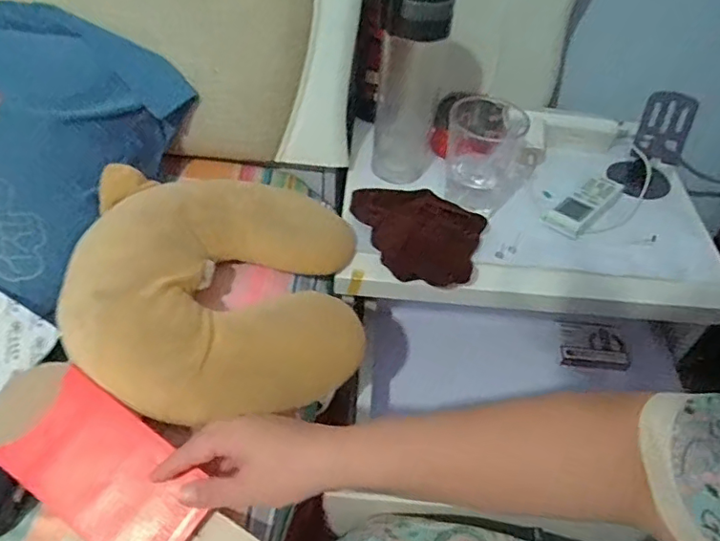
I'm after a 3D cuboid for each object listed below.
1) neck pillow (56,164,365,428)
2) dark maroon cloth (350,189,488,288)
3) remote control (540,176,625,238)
[{"bbox_3d":[-0.132,0.015,0.552,0.263,0.088,0.270,-2,48,-6],"label":"neck pillow"},{"bbox_3d":[0.059,-0.056,0.645,0.179,0.037,0.130,31,52,22],"label":"dark maroon cloth"},{"bbox_3d":[0.278,-0.081,0.689,0.125,0.017,0.044,-35,58,-31],"label":"remote control"}]

